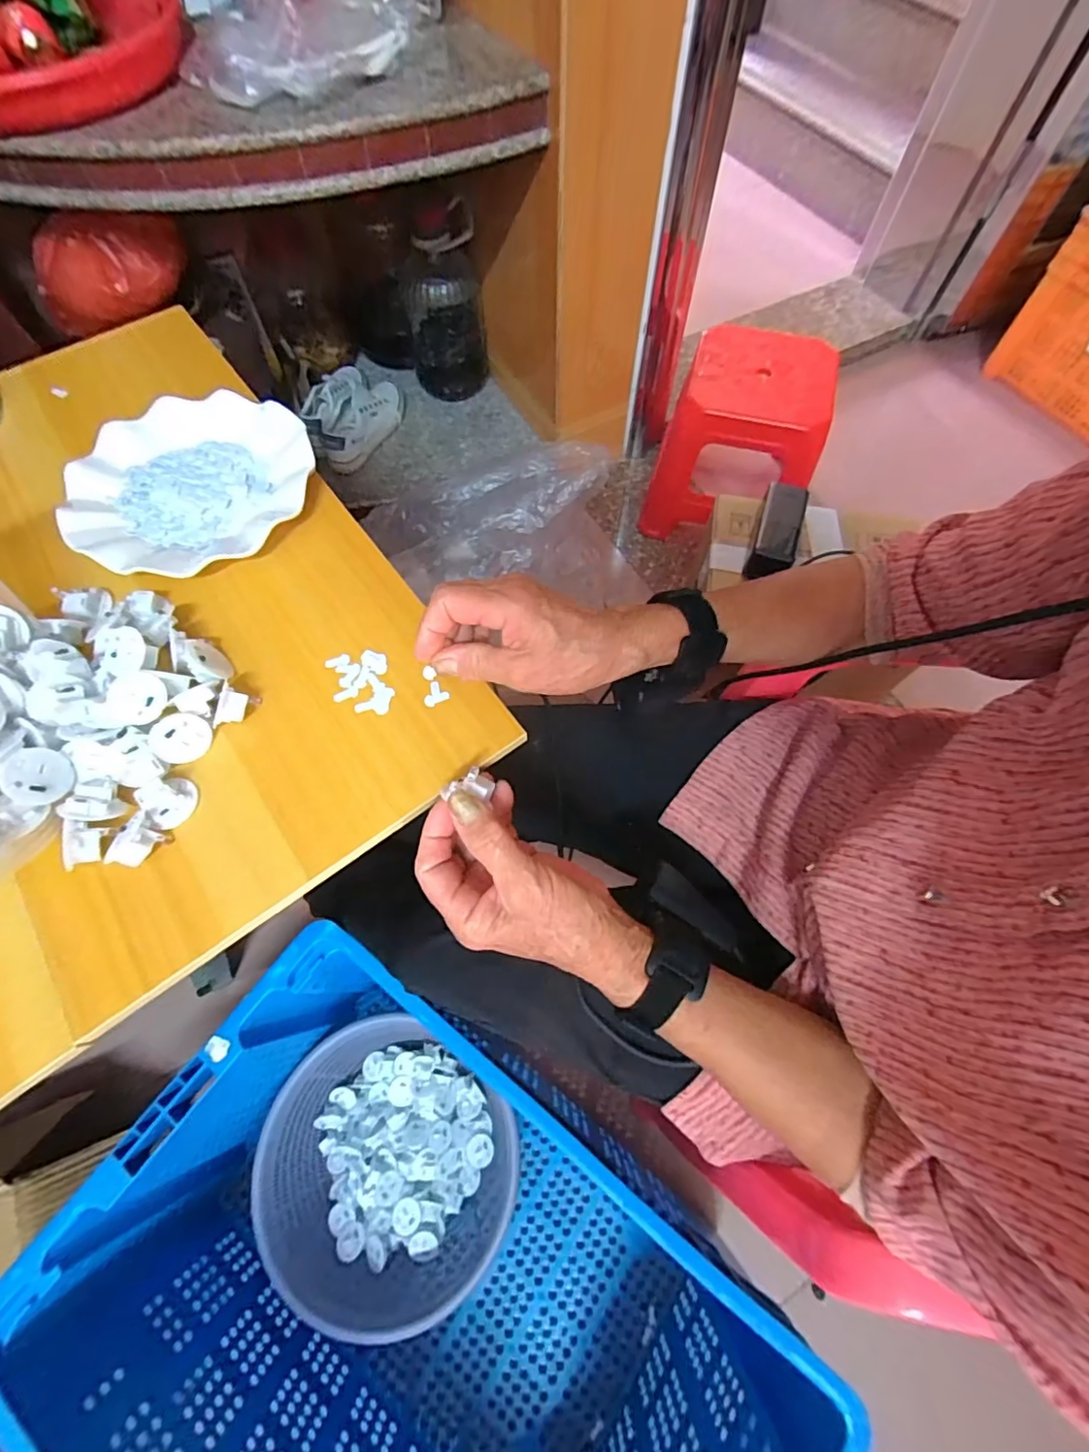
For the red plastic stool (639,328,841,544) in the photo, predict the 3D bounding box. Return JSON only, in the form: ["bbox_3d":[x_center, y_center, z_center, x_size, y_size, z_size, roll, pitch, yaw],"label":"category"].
[{"bbox_3d":[0.365,-0.537,1.044,0.267,0.294,0.244,17,68,7],"label":"red plastic stool"}]

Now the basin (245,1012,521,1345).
[{"bbox_3d":[-0.186,0.534,0.652,0.293,0.116,0.278,0,67,0],"label":"basin"}]

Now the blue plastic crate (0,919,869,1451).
[{"bbox_3d":[-0.107,0.549,0.544,0.571,0.314,0.387,34,71,14],"label":"blue plastic crate"}]

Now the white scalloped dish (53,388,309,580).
[{"bbox_3d":[-0.275,-0.191,0.428,0.172,0.023,0.180,0,67,0],"label":"white scalloped dish"}]

